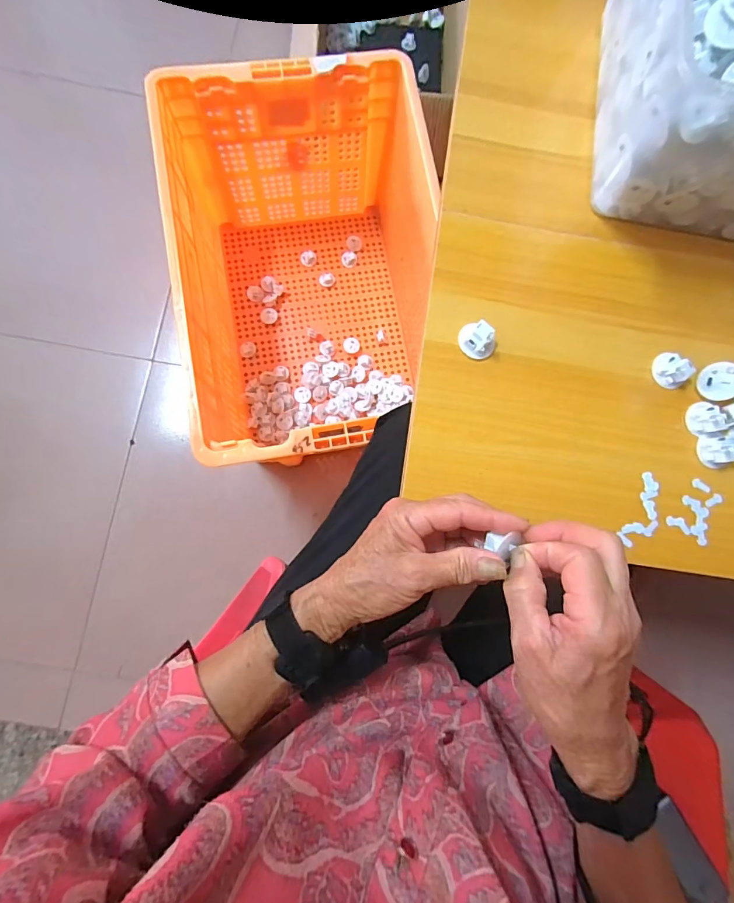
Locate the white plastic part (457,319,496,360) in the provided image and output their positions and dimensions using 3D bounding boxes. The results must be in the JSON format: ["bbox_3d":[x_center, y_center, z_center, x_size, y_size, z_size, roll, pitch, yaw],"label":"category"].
[{"bbox_3d":[0.097,-0.098,0.368,0.027,0.016,0.032,-26,84,-7],"label":"white plastic part"}]

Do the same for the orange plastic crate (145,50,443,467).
[{"bbox_3d":[-0.093,-0.269,0.736,0.371,0.318,0.579,-7,82,-5],"label":"orange plastic crate"}]

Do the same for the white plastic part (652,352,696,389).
[{"bbox_3d":[0.274,-0.074,0.380,0.029,0.016,0.026,40,81,2],"label":"white plastic part"}]

